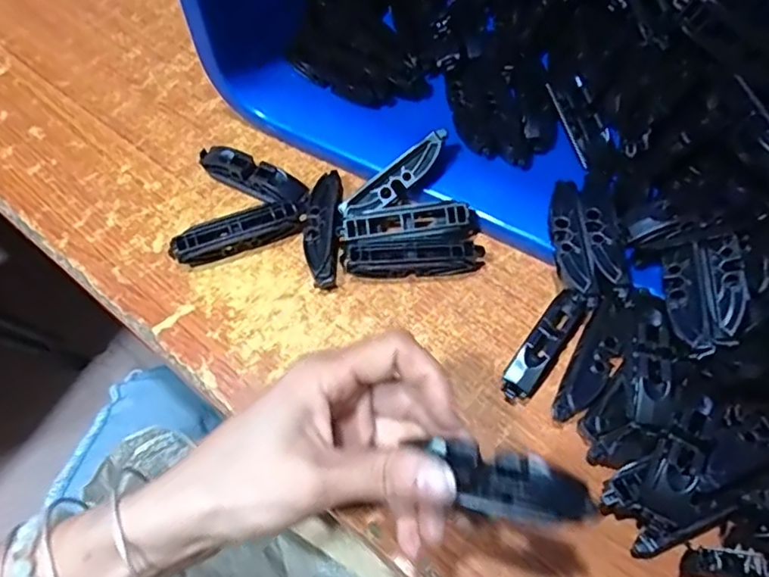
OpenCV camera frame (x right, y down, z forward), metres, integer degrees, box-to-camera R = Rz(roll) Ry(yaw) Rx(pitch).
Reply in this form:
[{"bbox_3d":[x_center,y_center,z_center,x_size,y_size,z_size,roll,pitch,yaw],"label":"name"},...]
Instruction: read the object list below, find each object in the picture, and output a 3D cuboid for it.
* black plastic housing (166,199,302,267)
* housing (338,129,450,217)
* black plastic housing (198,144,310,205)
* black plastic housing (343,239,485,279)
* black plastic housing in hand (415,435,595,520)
[{"bbox_3d":[-0.089,-0.033,0.368,0.077,0.018,0.018,-19,63,-8],"label":"black plastic housing"},{"bbox_3d":[0.007,-0.067,0.365,0.076,0.011,0.016,-37,66,5],"label":"housing"},{"bbox_3d":[-0.085,-0.071,0.389,0.077,0.018,0.021,24,66,13],"label":"black plastic housing"},{"bbox_3d":[0.018,-0.017,0.360,0.081,0.018,0.018,-1,62,1],"label":"black plastic housing"},{"bbox_3d":[0.046,0.074,0.226,0.060,0.012,0.023,14,64,14],"label":"black plastic housing in hand"}]

